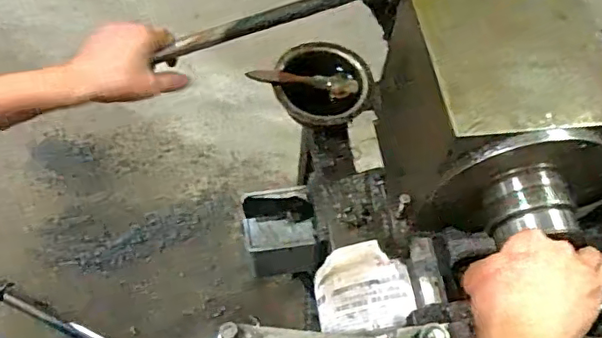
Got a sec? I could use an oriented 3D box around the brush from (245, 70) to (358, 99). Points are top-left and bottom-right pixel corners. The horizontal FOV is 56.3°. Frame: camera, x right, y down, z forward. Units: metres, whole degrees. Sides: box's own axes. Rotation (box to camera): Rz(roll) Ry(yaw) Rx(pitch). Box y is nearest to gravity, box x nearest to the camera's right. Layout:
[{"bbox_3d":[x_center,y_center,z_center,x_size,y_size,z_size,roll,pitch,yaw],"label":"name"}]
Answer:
[{"bbox_3d":[0.004,-0.120,0.763,0.146,0.030,0.028,3,59,-2],"label":"brush"}]

